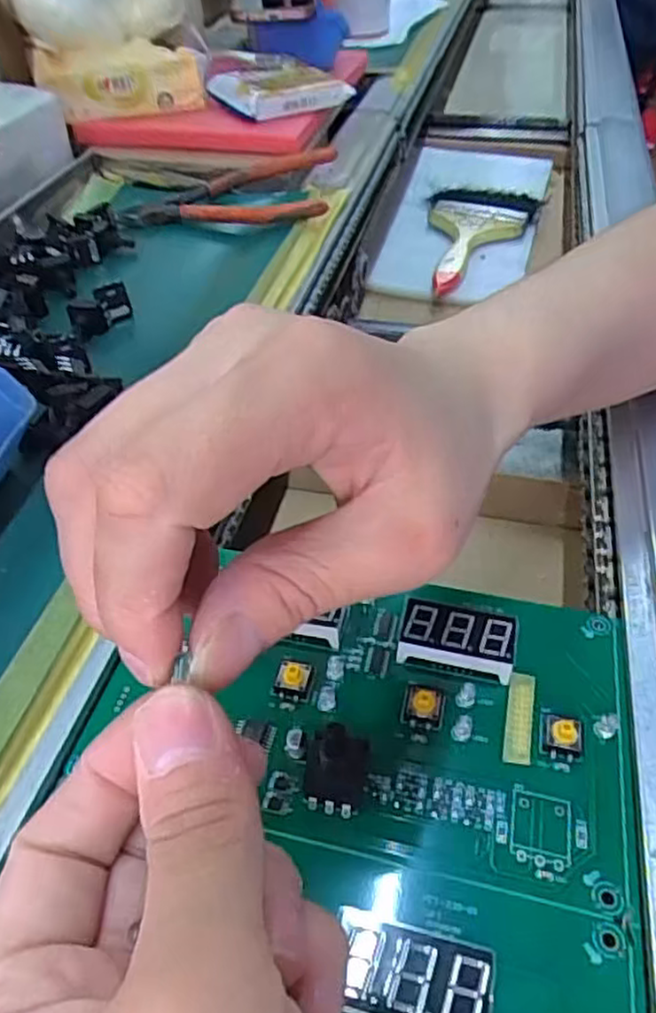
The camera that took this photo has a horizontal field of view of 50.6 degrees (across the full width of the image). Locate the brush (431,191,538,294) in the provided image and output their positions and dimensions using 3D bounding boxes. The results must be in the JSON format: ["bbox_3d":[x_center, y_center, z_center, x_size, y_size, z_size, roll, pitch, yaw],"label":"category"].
[{"bbox_3d":[0.135,-0.257,0.661,0.105,0.018,0.192,11,46,13],"label":"brush"}]

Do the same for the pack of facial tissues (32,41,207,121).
[{"bbox_3d":[-0.171,-0.350,0.574,0.128,0.048,0.034,-14,48,-13],"label":"pack of facial tissues"}]

